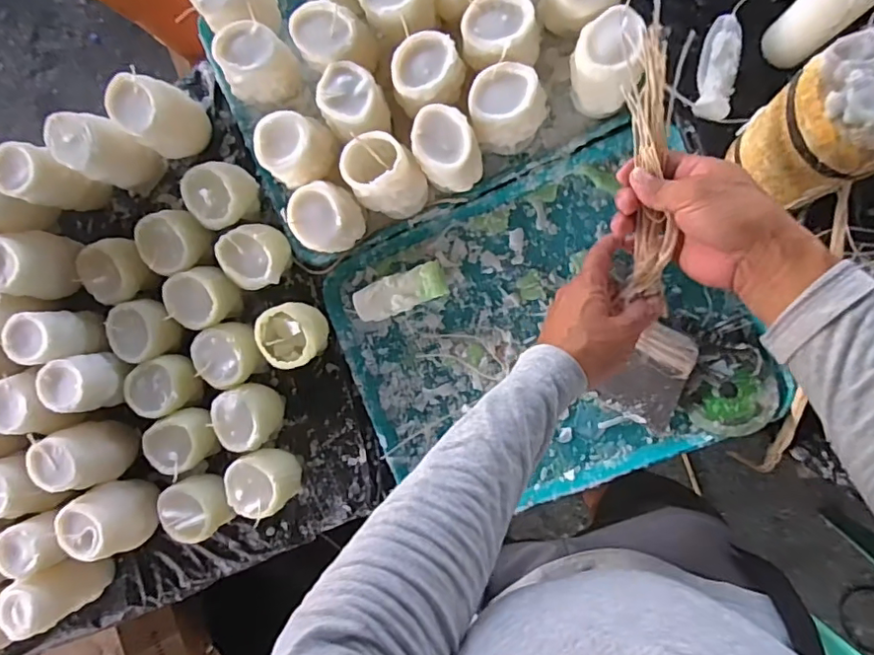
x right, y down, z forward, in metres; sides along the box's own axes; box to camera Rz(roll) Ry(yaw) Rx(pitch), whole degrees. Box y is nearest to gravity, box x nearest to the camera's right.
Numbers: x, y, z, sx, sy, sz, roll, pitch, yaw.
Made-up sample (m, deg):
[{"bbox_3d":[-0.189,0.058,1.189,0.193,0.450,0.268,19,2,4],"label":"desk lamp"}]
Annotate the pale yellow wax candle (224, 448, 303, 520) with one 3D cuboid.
[{"bbox_3d":[-0.199,0.177,0.638,0.070,0.062,0.070,0,92,8],"label":"pale yellow wax candle"}]

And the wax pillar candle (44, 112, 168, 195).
[{"bbox_3d":[-0.373,-0.197,0.628,0.081,0.104,0.068,24,95,6],"label":"wax pillar candle"}]

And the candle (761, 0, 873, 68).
[{"bbox_3d":[0.339,-0.276,0.484,0.043,0.111,0.047,0,92,8],"label":"candle"}]

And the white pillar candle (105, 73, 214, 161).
[{"bbox_3d":[-0.309,-0.235,0.621,0.063,0.105,0.071,44,97,4],"label":"white pillar candle"}]

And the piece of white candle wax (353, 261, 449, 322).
[{"bbox_3d":[-0.042,-0.040,0.631,0.104,0.038,0.043,-21,89,8],"label":"piece of white candle wax"}]

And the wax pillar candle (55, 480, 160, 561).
[{"bbox_3d":[-0.373,0.220,0.632,0.072,0.075,0.080,-26,88,8],"label":"wax pillar candle"}]

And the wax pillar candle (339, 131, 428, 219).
[{"bbox_3d":[-0.053,-0.159,0.584,0.068,0.118,0.064,0,92,8],"label":"wax pillar candle"}]

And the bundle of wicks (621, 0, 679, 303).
[{"bbox_3d":[0.171,-0.134,0.444,0.033,0.016,0.216,-2,99,8],"label":"bundle of wicks"}]

